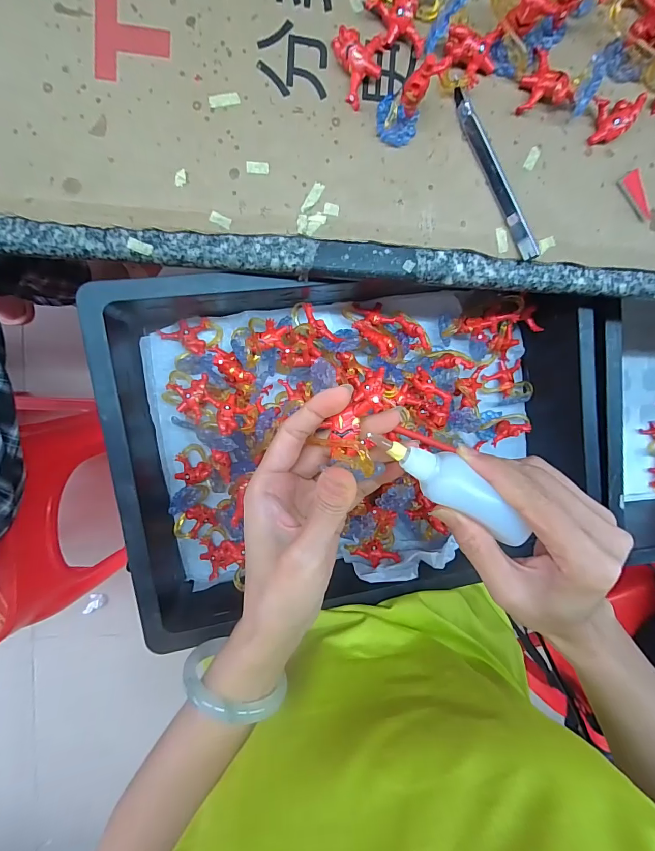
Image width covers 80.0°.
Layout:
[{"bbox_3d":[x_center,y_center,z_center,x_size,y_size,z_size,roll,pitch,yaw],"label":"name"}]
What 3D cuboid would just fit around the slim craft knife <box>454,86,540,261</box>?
[{"bbox_3d":[0.128,-0.189,0.299,0.012,0.013,0.132,-31,99,-1],"label":"slim craft knife"}]

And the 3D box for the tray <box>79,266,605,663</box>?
[{"bbox_3d":[0.033,0.007,0.389,0.458,0.117,0.294,-7,96,-5],"label":"tray"}]

